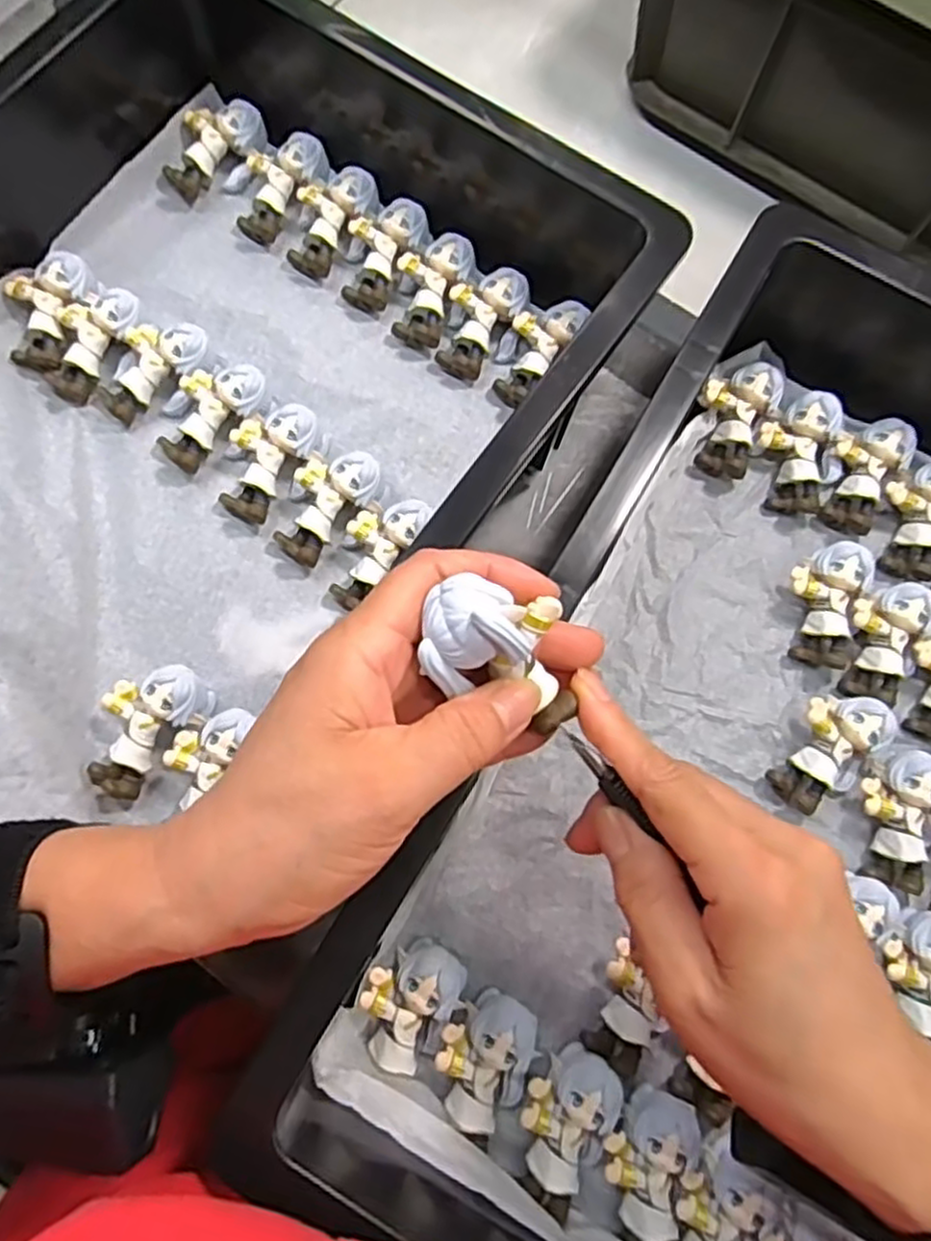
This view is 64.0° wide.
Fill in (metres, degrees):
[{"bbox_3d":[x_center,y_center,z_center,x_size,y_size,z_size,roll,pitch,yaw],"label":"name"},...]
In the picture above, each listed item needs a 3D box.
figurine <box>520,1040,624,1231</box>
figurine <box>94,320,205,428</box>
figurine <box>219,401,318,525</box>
[{"bbox_3d":[0.042,0.213,0.310,0.037,0.020,0.061,15,76,2],"label":"figurine"},{"bbox_3d":[-0.164,-0.132,0.386,0.062,0.019,0.035,-44,81,2],"label":"figurine"},{"bbox_3d":[-0.101,-0.081,0.372,0.036,0.021,0.060,32,77,6],"label":"figurine"}]

